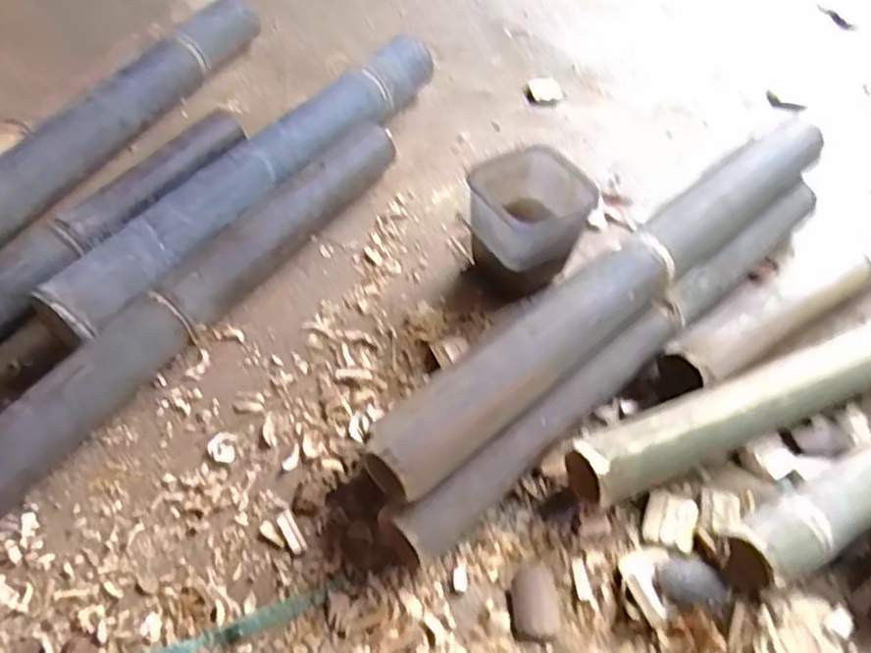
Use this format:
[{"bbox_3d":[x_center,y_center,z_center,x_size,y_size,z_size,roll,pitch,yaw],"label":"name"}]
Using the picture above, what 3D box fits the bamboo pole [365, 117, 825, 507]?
[{"bbox_3d":[0.186,-0.047,0.715,0.631,0.062,0.065,-34,60,-26],"label":"bamboo pole"}]

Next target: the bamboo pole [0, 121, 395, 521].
[{"bbox_3d":[-0.262,-0.009,0.744,0.060,0.075,0.650,29,56,21],"label":"bamboo pole"}]

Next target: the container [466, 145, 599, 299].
[{"bbox_3d":[0.099,-0.116,0.799,0.113,0.119,0.112,-22,54,-18],"label":"container"}]

